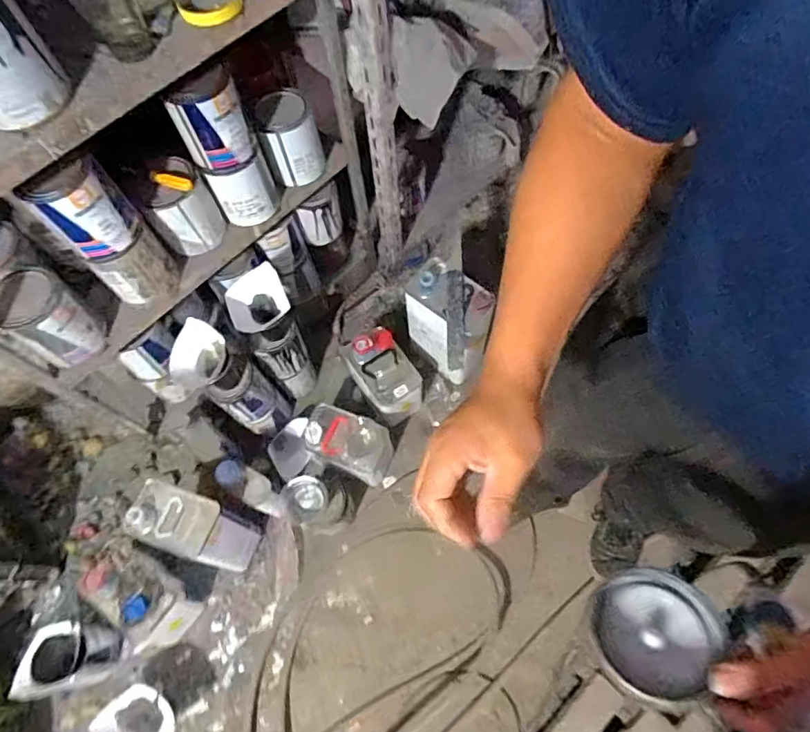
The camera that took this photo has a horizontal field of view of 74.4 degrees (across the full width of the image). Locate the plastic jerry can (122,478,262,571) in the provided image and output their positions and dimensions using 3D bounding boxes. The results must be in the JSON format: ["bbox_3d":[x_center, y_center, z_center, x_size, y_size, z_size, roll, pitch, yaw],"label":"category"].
[{"bbox_3d":[-0.417,0.319,1.069,0.178,0.244,0.102,20,69,11],"label":"plastic jerry can"}]

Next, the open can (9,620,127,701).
[{"bbox_3d":[-0.635,0.555,1.024,0.116,0.139,0.114,-1,66,2],"label":"open can"}]

